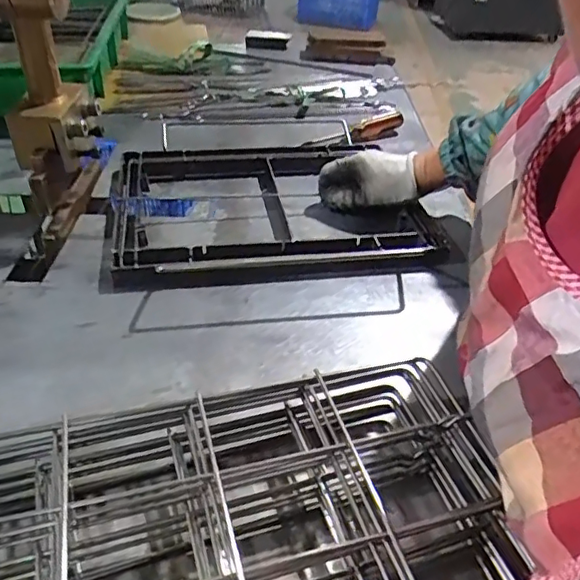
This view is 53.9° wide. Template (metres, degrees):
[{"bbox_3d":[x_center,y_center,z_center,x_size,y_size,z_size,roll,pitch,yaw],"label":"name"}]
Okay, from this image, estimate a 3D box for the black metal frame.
[{"bbox_3d":[-0.030,-0.093,0.628,0.319,0.023,0.250,-6,39,-12],"label":"black metal frame"}]

